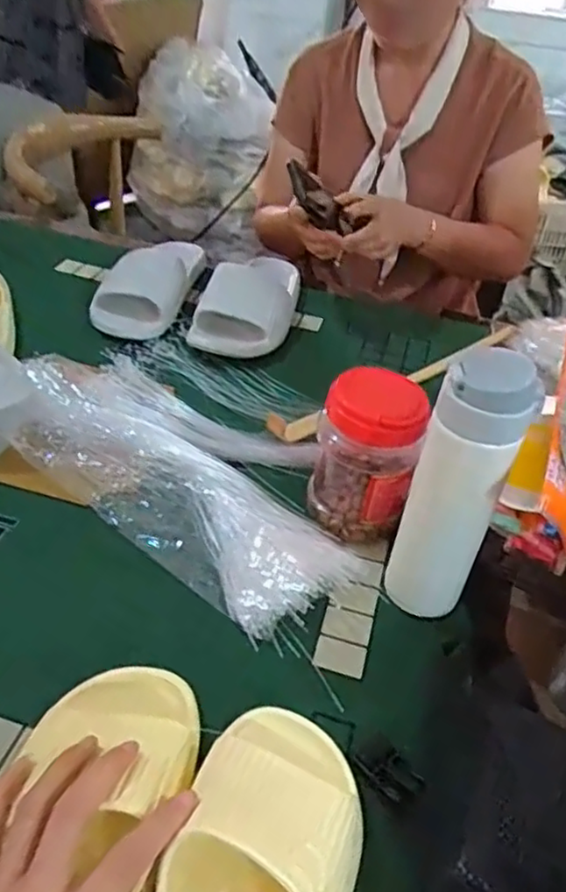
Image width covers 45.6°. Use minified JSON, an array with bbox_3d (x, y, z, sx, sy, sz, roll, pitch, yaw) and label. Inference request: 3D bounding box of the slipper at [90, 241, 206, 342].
[{"bbox_3d":[-0.186,-0.228,0.927,0.109,0.069,0.235,11,38,6],"label":"slipper"}]

